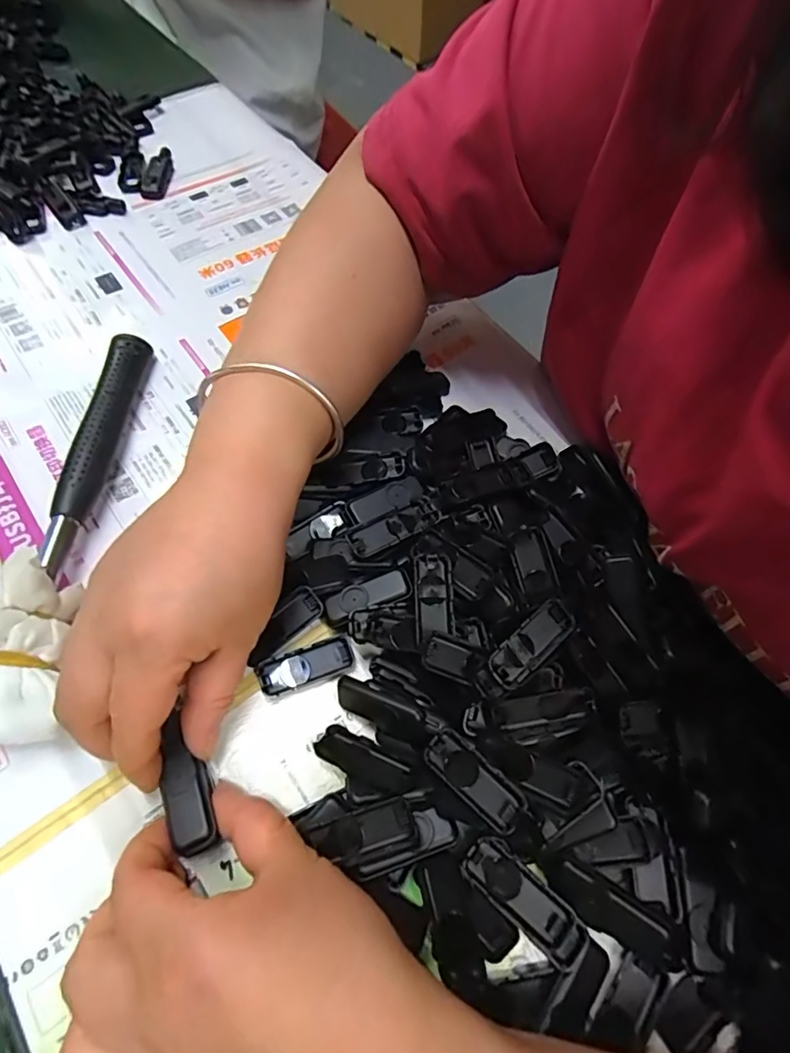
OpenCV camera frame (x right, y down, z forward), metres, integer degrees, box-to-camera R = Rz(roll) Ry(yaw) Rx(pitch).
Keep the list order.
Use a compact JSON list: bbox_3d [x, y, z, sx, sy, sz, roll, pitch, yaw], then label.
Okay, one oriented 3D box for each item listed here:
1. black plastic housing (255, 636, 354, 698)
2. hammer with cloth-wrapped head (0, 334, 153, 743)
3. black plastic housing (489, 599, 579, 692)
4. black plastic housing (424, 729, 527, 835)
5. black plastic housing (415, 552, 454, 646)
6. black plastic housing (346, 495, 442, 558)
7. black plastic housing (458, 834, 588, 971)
[{"bbox_3d":[-0.044,0.068,0.260,0.045,0.007,0.018,-19,66,-13],"label":"black plastic housing"},{"bbox_3d":[-0.174,-0.013,0.277,0.053,0.027,0.233,1,57,-3],"label":"hammer with cloth-wrapped head"},{"bbox_3d":[0.062,0.055,0.244,0.047,0.016,0.018,-38,71,-20],"label":"black plastic housing"},{"bbox_3d":[0.034,0.108,0.227,0.045,0.006,0.019,39,67,15],"label":"black plastic housing"},{"bbox_3d":[0.019,0.034,0.257,0.017,0.011,0.044,1,63,-3],"label":"black plastic housing"},{"bbox_3d":[0.000,0.000,0.277,0.051,0.005,0.018,-27,68,-16],"label":"black plastic housing"},{"bbox_3d":[0.051,0.149,0.212,0.052,0.004,0.018,38,67,15],"label":"black plastic housing"}]

